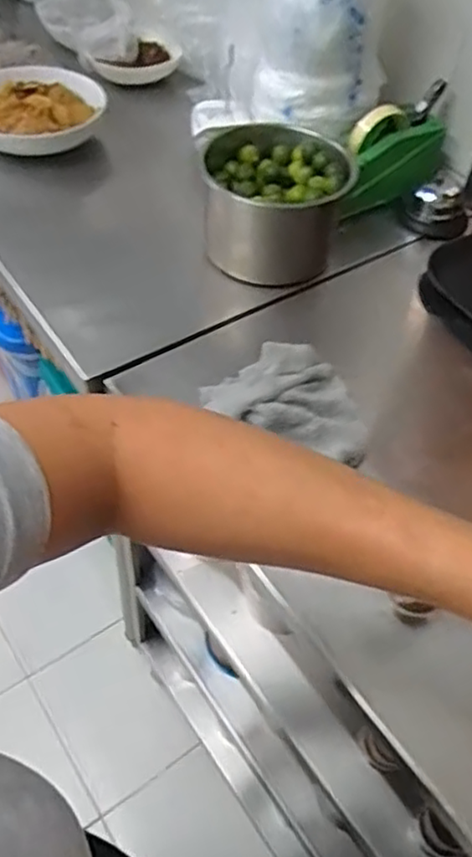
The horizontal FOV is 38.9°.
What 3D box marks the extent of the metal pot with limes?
[{"bbox_3d":[0.045,-0.274,0.816,0.159,0.127,0.157,2,51,-4],"label":"metal pot with limes"}]

